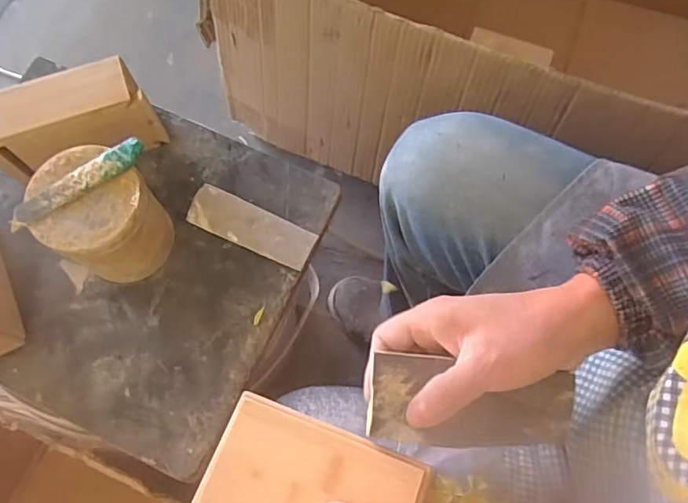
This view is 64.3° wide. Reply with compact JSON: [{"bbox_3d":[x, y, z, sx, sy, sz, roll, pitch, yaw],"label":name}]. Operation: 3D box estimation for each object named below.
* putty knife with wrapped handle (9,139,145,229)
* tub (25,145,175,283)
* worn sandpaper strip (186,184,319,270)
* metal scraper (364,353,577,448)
[{"bbox_3d":[-0.191,-0.050,0.392,0.102,0.008,0.022,-30,73,-12],"label":"putty knife with wrapped handle"},{"bbox_3d":[-0.184,-0.023,0.431,0.088,0.094,0.078,32,75,11],"label":"tub"},{"bbox_3d":[-0.080,-0.022,0.476,0.114,0.008,0.037,24,73,9],"label":"worn sandpaper strip"},{"bbox_3d":[0.075,0.091,0.324,0.119,0.011,0.047,7,71,-2],"label":"metal scraper"}]

